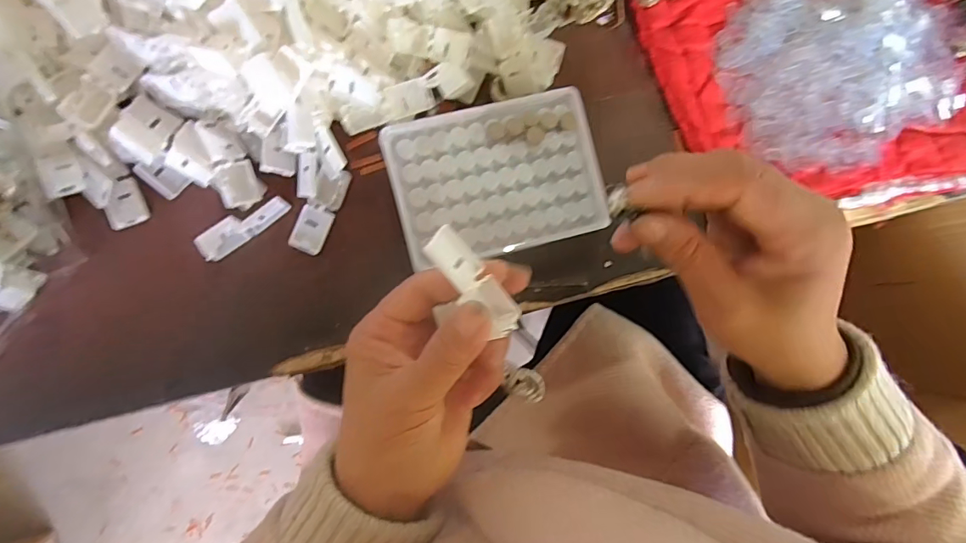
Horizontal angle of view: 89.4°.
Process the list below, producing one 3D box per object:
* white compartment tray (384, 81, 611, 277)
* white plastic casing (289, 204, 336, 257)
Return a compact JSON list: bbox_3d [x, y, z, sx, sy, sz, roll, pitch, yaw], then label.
[{"bbox_3d":[0.009,-0.061,0.311,0.130,0.012,0.095,-14,89,-6],"label":"white compartment tray"},{"bbox_3d":[-0.110,-0.027,0.312,0.021,0.004,0.029,22,86,-5],"label":"white plastic casing"}]

